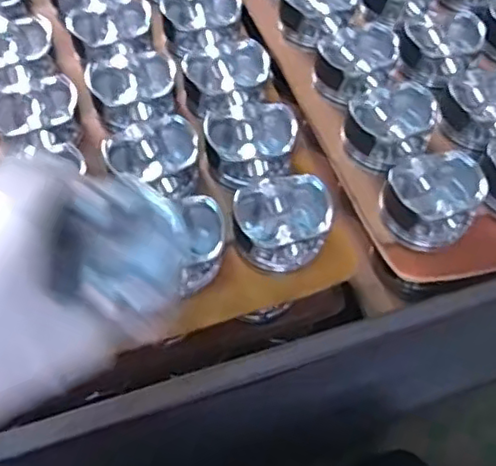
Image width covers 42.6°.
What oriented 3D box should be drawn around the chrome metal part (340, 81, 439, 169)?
[{"bbox_3d":[0.137,-0.104,0.601,0.088,0.053,0.075,-32,65,-21],"label":"chrome metal part"}]

